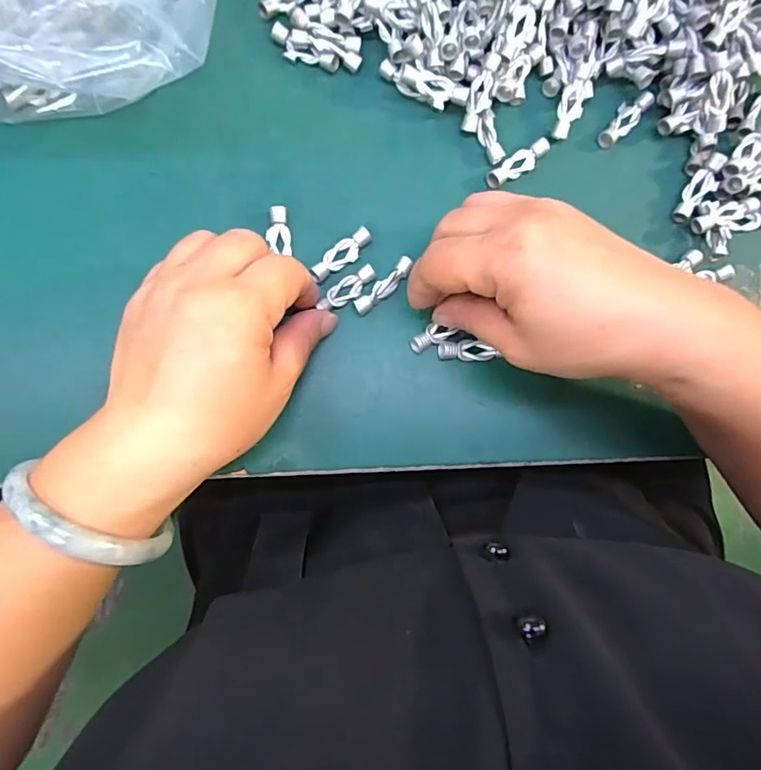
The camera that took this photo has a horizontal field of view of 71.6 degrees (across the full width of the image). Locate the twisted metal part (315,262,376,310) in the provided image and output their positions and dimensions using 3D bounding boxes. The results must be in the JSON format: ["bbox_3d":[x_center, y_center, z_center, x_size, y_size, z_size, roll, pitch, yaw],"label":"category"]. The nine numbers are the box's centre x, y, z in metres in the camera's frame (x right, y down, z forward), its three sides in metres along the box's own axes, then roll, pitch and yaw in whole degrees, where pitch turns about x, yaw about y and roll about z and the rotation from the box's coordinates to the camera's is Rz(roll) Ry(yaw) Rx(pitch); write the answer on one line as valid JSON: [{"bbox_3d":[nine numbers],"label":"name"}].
[{"bbox_3d":[-0.017,-0.050,0.272,0.033,0.006,0.012,-38,90,-5],"label":"twisted metal part"}]

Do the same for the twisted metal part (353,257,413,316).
[{"bbox_3d":[0.002,-0.051,0.272,0.038,0.009,0.008,-43,91,-6],"label":"twisted metal part"}]

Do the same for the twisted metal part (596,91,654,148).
[{"bbox_3d":[0.135,-0.147,0.291,0.013,0.009,0.037,44,84,-1],"label":"twisted metal part"}]

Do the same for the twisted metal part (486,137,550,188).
[{"bbox_3d":[0.074,-0.120,0.285,0.038,0.007,0.011,-33,89,-6],"label":"twisted metal part"}]

